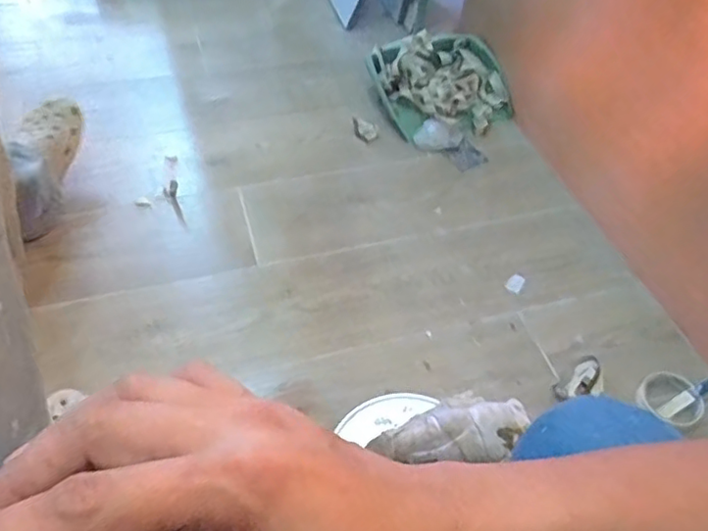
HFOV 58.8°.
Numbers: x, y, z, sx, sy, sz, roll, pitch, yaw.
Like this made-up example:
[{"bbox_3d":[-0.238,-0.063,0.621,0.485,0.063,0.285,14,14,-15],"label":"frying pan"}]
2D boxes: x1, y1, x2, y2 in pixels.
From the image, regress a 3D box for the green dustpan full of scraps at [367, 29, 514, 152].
[{"bbox_3d":[0.191,-0.385,1.353,0.259,0.112,0.270,3,50,-3],"label":"green dustpan full of scraps"}]

